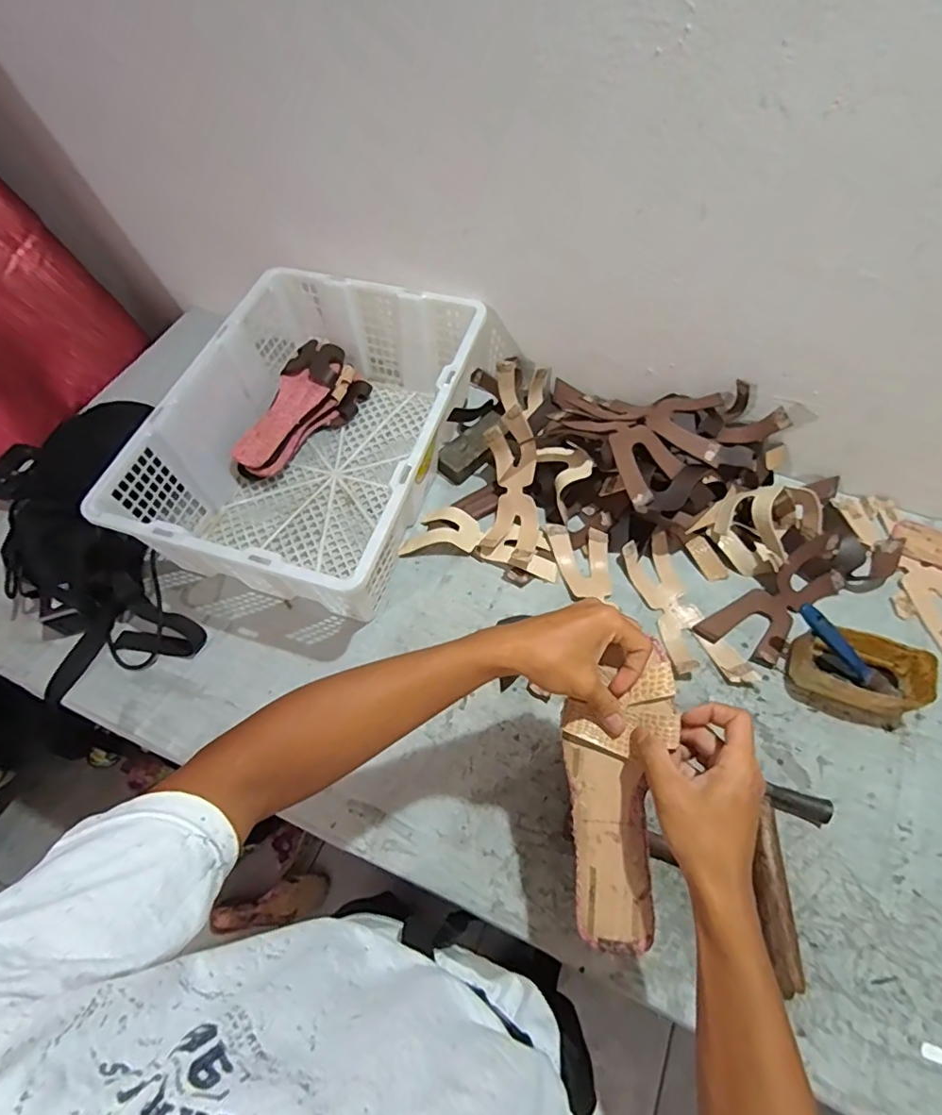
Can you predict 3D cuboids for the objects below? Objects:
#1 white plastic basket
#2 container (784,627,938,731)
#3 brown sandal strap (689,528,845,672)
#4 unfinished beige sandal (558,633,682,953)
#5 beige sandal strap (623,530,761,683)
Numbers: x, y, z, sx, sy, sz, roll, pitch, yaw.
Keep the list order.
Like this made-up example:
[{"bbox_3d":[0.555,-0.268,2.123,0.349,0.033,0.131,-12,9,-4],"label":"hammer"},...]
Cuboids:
[{"bbox_3d":[-0.196,-0.169,0.768,0.354,0.169,0.488,18,63,12],"label":"white plastic basket"},{"bbox_3d":[0.447,0.136,0.638,0.128,0.060,0.084,18,63,12],"label":"container"},{"bbox_3d":[0.393,0.058,0.684,0.204,0.044,0.086,-30,64,-14],"label":"brown sandal strap"},{"bbox_3d":[0.112,0.190,0.442,0.084,0.025,0.225,8,85,7],"label":"unfinished beige sandal"},{"bbox_3d":[0.271,0.067,0.708,0.081,0.022,0.215,-15,61,-6],"label":"beige sandal strap"}]

